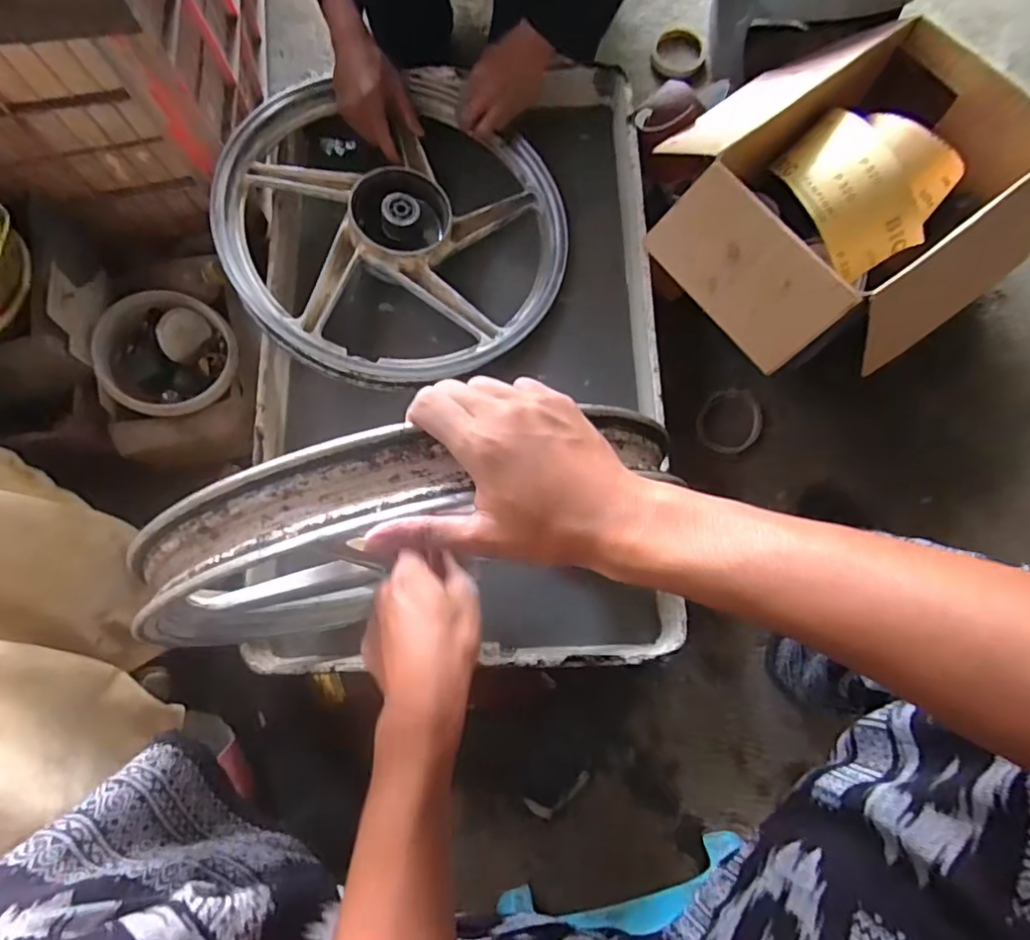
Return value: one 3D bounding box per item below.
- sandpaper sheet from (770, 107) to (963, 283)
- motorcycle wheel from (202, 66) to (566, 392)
[{"bbox_3d":[0.398,-0.336,0.635,0.163,0.077,0.177,-41,79,-8],"label":"sandpaper sheet"},{"bbox_3d":[-0.144,-0.321,0.717,0.411,0.096,0.434,0,76,1],"label":"motorcycle wheel"}]

